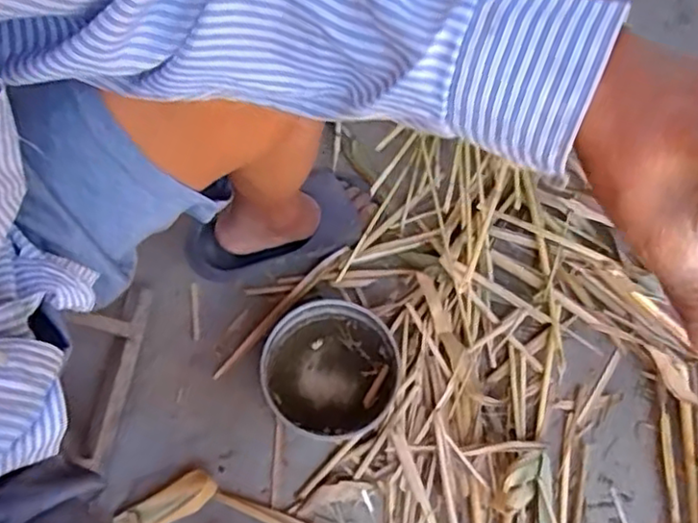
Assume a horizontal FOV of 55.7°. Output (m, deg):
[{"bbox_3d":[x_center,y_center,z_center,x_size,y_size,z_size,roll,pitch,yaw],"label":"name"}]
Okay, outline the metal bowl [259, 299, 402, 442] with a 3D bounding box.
[{"bbox_3d":[-0.020,0.134,0.794,0.155,0.075,0.154,0,71,0],"label":"metal bowl"}]

